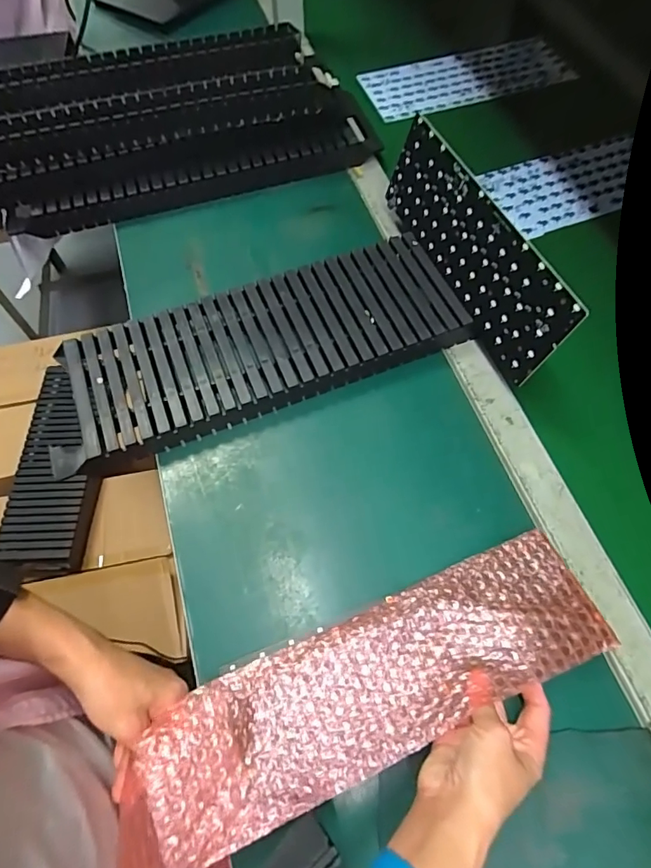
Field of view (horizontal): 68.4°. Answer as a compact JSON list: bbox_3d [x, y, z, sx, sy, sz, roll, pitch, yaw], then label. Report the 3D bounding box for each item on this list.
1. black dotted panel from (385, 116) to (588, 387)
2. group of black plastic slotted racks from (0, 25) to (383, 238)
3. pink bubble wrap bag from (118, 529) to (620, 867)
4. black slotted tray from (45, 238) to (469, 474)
[{"bbox_3d":[0.135,-0.177,0.462,0.006,0.098,0.275,-14,64,-25],"label":"black dotted panel"},{"bbox_3d":[-0.227,-0.368,0.585,0.551,0.117,0.188,-17,66,-6],"label":"group of black plastic slotted racks"},{"bbox_3d":[0.032,0.179,0.341,0.350,0.028,0.093,-23,65,-12],"label":"pink bubble wrap bag"},{"bbox_3d":[-0.059,-0.086,0.479,0.411,0.038,0.150,-19,65,-9],"label":"black slotted tray"}]

